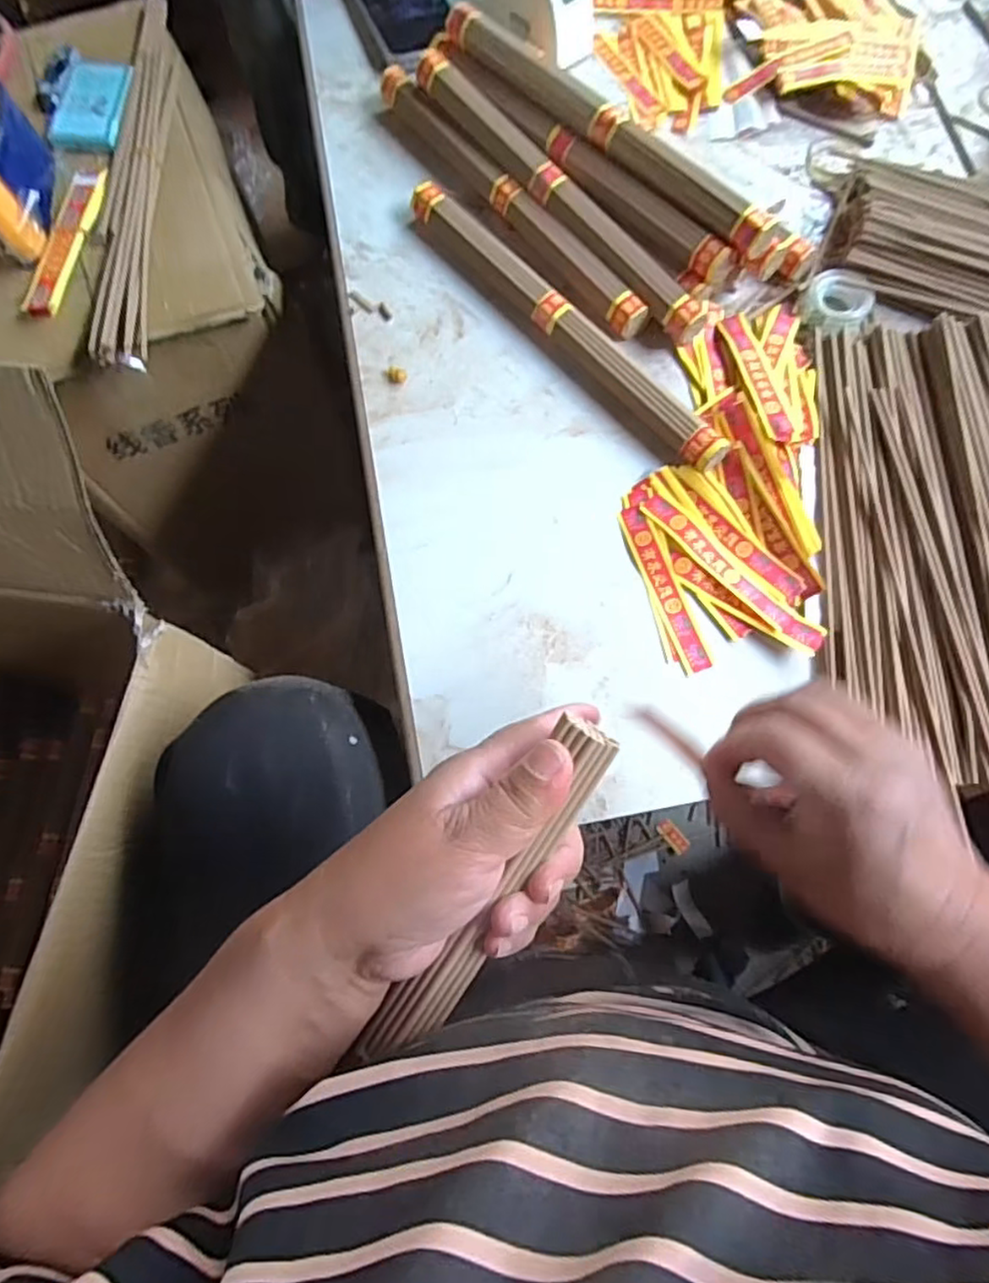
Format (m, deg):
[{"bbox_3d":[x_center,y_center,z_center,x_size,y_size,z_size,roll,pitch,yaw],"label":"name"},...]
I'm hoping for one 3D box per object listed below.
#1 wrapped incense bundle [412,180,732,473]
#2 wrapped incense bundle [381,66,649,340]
[{"bbox_3d":[0.050,-0.238,0.487,0.033,0.022,0.312,-39,76,-11],"label":"wrapped incense bundle"},{"bbox_3d":[0.008,-0.352,0.521,0.023,0.022,0.317,-36,75,-10],"label":"wrapped incense bundle"}]

